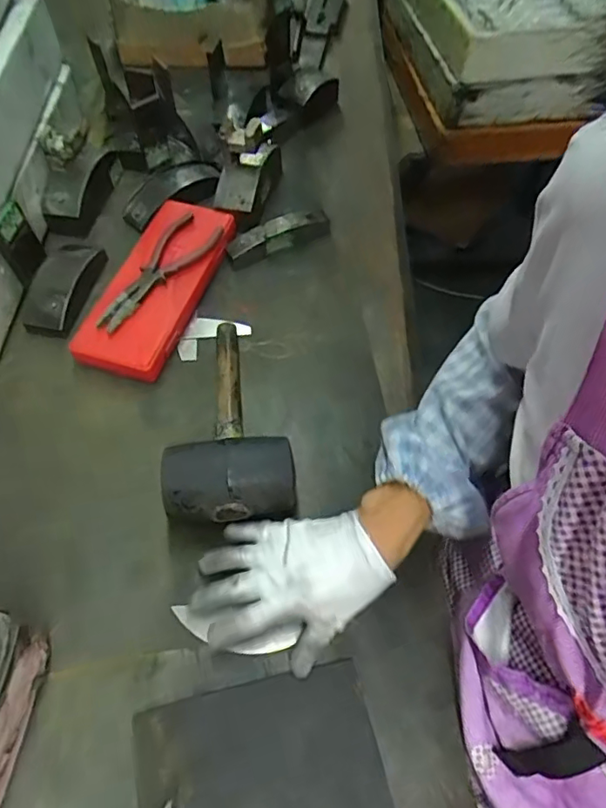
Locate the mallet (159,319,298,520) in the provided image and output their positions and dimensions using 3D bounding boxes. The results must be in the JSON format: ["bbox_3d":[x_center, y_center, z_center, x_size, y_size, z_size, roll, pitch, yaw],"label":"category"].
[{"bbox_3d":[-0.076,0.002,0.544,0.112,0.068,0.239,-7,58,-4],"label":"mallet"}]

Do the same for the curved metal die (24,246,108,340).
[{"bbox_3d":[-0.282,-0.141,0.648,0.053,0.037,0.133,6,58,5],"label":"curved metal die"}]

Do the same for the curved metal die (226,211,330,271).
[{"bbox_3d":[-0.029,-0.214,0.693,0.139,0.039,0.033,-24,62,-13],"label":"curved metal die"}]

